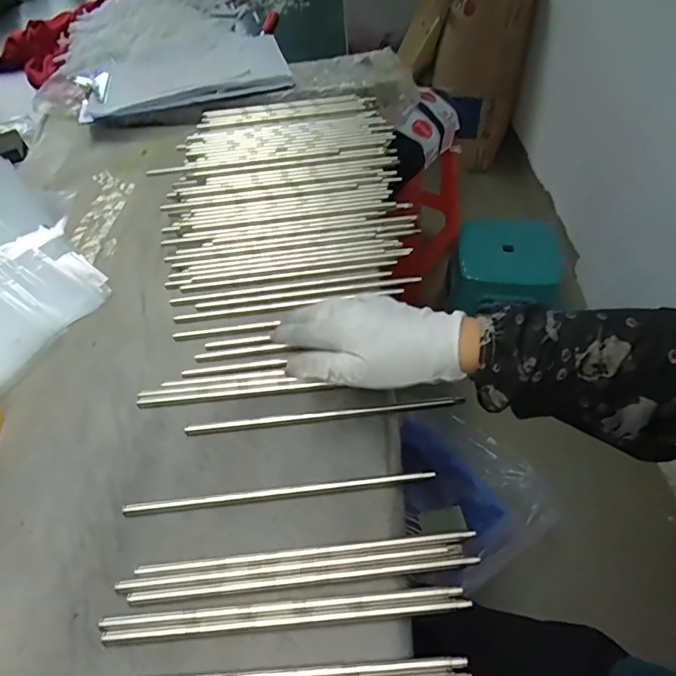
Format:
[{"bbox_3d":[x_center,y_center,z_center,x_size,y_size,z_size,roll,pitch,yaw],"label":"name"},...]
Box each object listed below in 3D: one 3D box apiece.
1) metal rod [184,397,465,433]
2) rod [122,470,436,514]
[{"bbox_3d":[-0.010,0.062,0.387,0.225,0.004,0.010,-7,50,0],"label":"metal rod"},{"bbox_3d":[-0.043,0.113,0.347,0.225,0.004,0.008,-6,50,1],"label":"rod"}]

